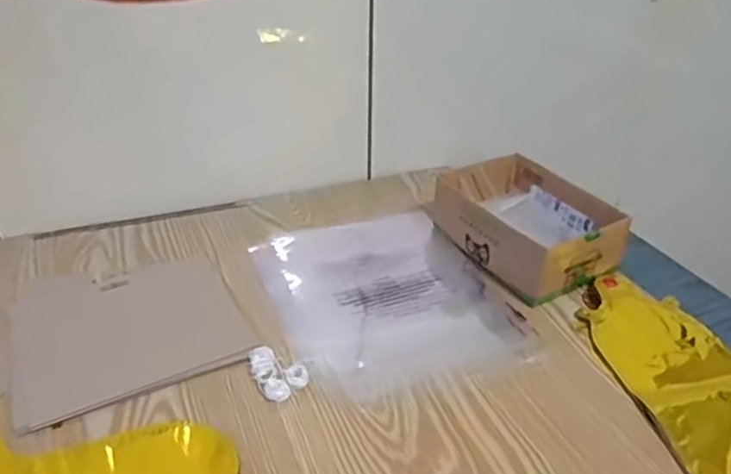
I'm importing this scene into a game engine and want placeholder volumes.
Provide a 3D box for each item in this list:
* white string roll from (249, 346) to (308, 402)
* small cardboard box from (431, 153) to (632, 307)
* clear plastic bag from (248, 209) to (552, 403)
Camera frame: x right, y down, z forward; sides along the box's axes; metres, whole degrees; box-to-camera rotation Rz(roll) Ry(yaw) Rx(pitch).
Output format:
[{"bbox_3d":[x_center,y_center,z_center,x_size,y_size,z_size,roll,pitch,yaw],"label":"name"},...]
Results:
[{"bbox_3d":[-0.076,0.114,0.532,0.039,0.010,0.057,-16,37,-25],"label":"white string roll"},{"bbox_3d":[0.177,-0.017,0.687,0.134,0.068,0.185,-18,37,-28],"label":"small cardboard box"},{"bbox_3d":[0.023,0.054,0.625,0.216,0.012,0.247,-12,35,-20],"label":"clear plastic bag"}]

